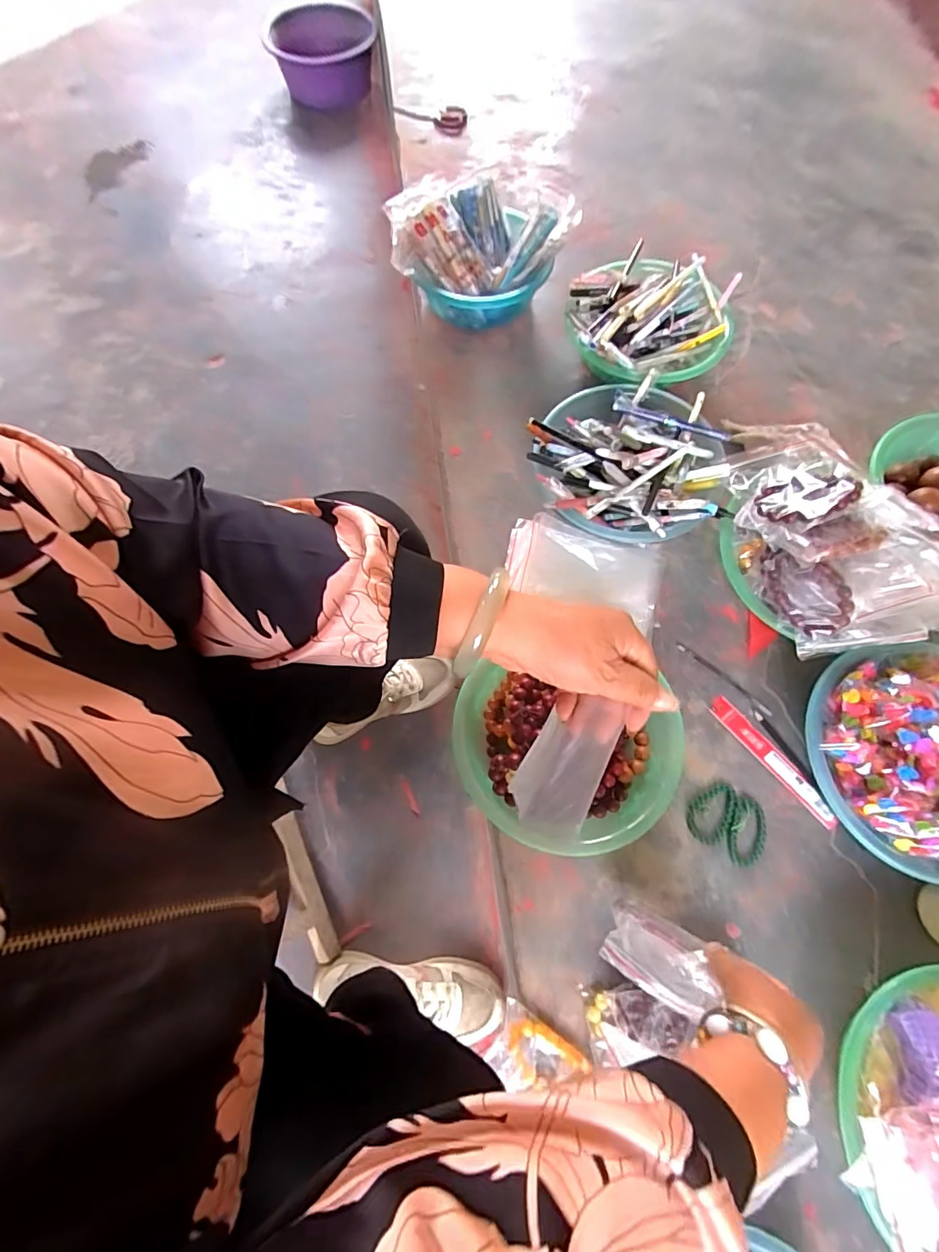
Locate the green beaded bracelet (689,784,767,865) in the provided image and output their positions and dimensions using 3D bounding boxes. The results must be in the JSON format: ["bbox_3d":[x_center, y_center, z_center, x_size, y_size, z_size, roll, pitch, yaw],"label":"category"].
[{"bbox_3d":[0.290,0.218,0.541,0.084,0.007,0.073,34,74,10],"label":"green beaded bracelet"}]

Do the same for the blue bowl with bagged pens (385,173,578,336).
[{"bbox_3d":[0.021,-0.583,0.760,0.258,0.133,0.212,18,72,5],"label":"blue bowl with bagged pens"}]

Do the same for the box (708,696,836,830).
[{"bbox_3d":[0.350,0.154,0.561,0.026,0.009,0.170,-37,76,-13],"label":"box"}]

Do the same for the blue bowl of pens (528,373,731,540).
[{"bbox_3d":[0.196,-0.213,0.622,0.229,0.117,0.221,0,71,-1],"label":"blue bowl of pens"}]

